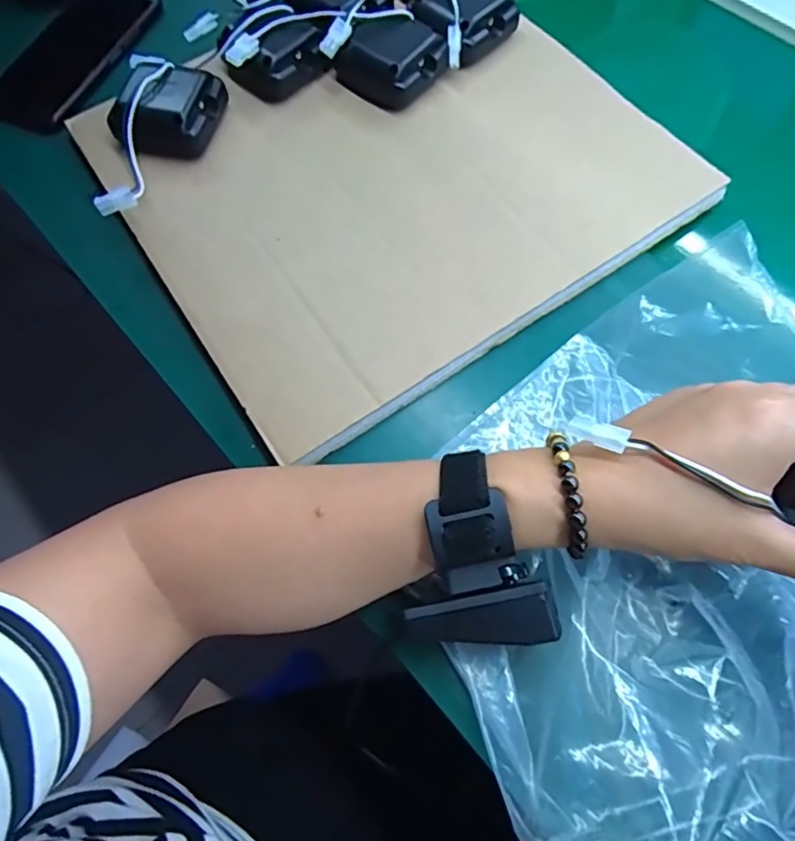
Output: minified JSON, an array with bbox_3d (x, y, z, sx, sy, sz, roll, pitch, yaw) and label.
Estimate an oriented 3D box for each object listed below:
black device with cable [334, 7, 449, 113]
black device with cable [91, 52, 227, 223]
[{"bbox_3d":[-0.004,-0.268,0.413,0.064,0.035,0.063,-41,72,-12],"label":"black device with cable"},{"bbox_3d":[-0.181,-0.203,0.391,0.069,0.039,0.131,30,73,14],"label":"black device with cable"}]

